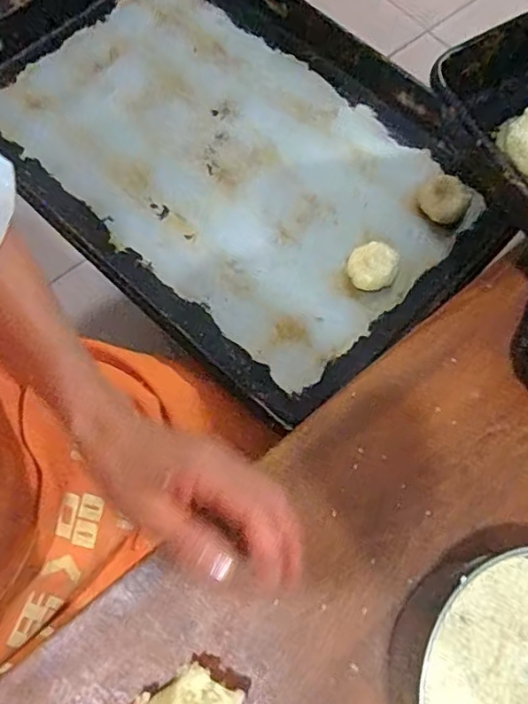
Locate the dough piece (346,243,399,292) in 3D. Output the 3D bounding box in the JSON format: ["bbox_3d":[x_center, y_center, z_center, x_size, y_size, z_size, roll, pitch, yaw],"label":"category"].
[{"bbox_3d":[0.113,-0.089,0.590,0.049,0.023,0.046,1,69,-1],"label":"dough piece"}]

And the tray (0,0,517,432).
[{"bbox_3d":[-0.053,-0.248,0.641,0.393,0.050,0.610,-42,76,-14],"label":"tray"}]

